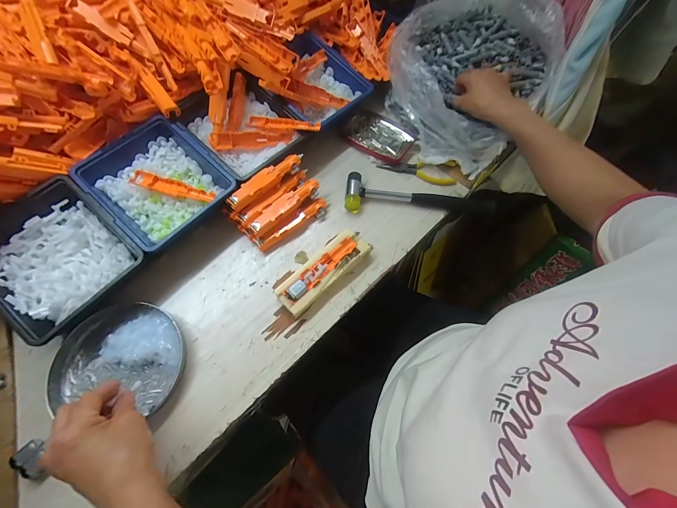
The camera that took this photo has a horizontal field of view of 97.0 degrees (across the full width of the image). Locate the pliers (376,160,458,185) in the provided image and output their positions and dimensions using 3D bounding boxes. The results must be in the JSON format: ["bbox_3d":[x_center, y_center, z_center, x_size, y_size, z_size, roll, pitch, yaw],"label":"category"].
[{"bbox_3d":[0.131,-0.136,0.490,0.125,0.014,0.038,4,65,-1],"label":"pliers"}]

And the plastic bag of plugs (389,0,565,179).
[{"bbox_3d":[0.215,-0.314,0.492,0.244,0.145,0.273,38,69,14],"label":"plastic bag of plugs"}]

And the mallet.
[{"bbox_3d":[0.126,-0.095,0.467,0.229,0.021,0.060,1,65,-2],"label":"mallet"}]

